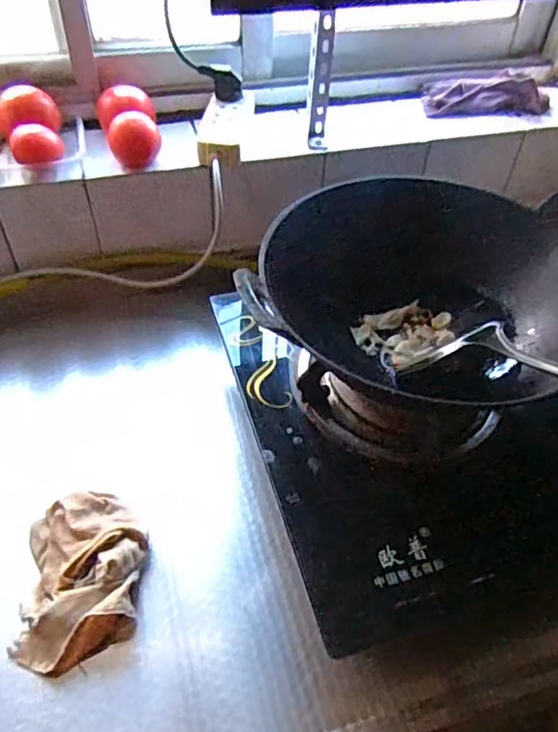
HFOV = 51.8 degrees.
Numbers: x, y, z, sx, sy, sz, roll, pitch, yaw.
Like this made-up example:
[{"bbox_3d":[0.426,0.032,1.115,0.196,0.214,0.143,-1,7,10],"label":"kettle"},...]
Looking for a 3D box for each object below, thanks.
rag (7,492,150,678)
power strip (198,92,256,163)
[{"bbox_3d":[-0.170,0.178,0.498,0.099,0.032,0.148,-1,49,-5],"label":"rag"},{"bbox_3d":[-0.066,-0.300,0.718,0.056,0.024,0.138,8,48,3],"label":"power strip"}]

